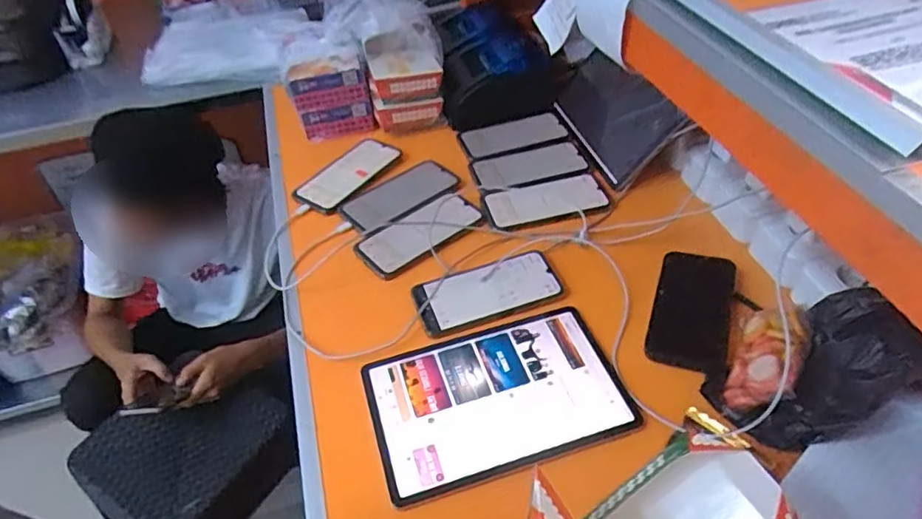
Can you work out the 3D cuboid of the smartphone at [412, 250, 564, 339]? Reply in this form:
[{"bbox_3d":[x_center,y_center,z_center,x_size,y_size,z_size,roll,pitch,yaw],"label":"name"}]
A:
[{"bbox_3d":[0.031,0.036,0.709,0.170,0.011,0.083,-15,46,-12],"label":"smartphone"}]

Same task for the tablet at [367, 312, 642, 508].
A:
[{"bbox_3d":[0.036,0.138,0.610,0.251,0.005,0.163,-14,45,-11],"label":"tablet"}]

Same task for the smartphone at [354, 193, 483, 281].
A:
[{"bbox_3d":[-0.055,-0.038,0.791,0.169,0.013,0.081,-31,51,-25],"label":"smartphone"}]

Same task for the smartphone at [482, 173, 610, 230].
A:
[{"bbox_3d":[0.117,-0.083,0.823,0.167,0.007,0.083,-12,45,-8],"label":"smartphone"}]

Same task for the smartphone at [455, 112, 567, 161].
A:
[{"bbox_3d":[0.084,-0.197,0.939,0.160,0.006,0.078,-13,45,-10],"label":"smartphone"}]

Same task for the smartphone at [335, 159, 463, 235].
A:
[{"bbox_3d":[-0.086,-0.090,0.853,0.170,0.009,0.085,-31,51,-25],"label":"smartphone"}]

